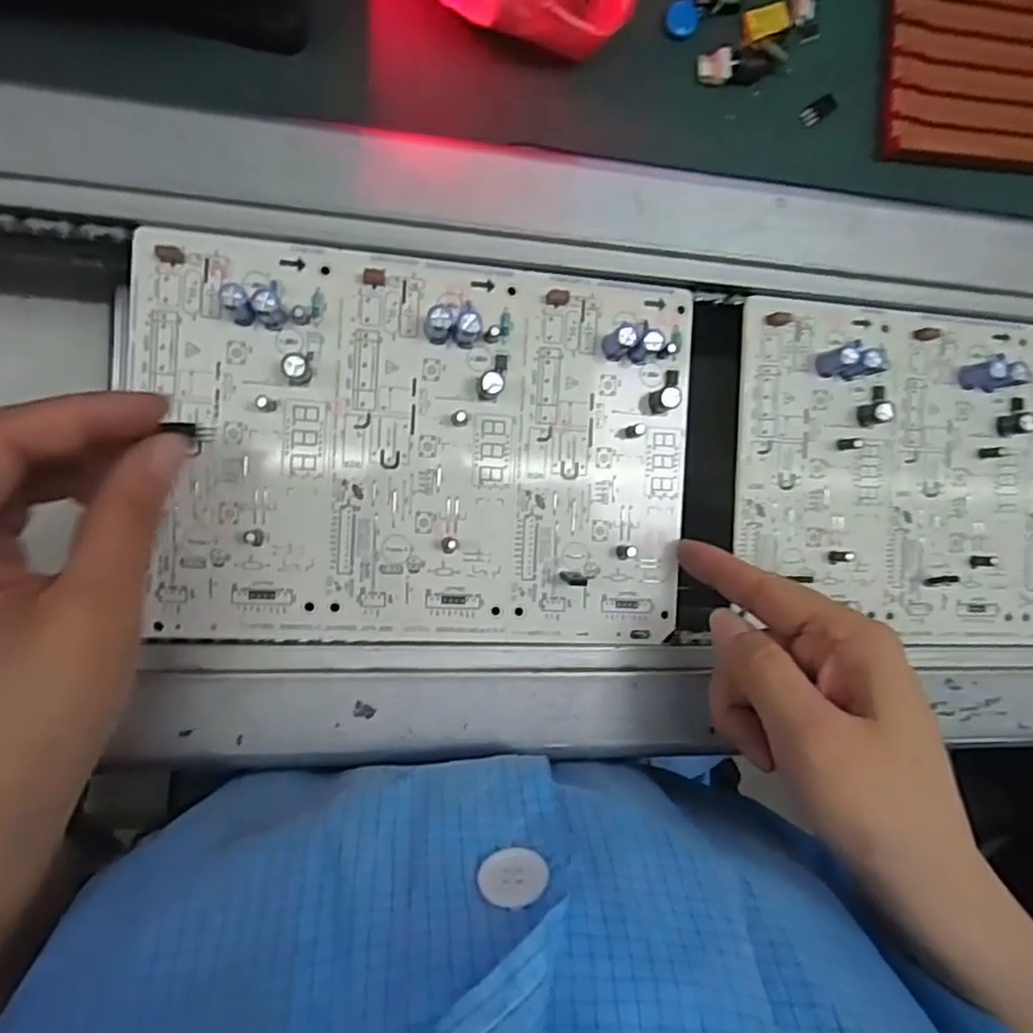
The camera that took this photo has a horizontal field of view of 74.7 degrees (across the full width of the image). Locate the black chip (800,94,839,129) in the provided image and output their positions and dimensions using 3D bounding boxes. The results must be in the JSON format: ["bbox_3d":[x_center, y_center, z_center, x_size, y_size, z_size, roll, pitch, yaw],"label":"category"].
[{"bbox_3d":[0.135,-0.180,0.300,0.018,0.004,0.009,-41,98,-4],"label":"black chip"}]

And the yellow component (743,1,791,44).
[{"bbox_3d":[0.107,-0.211,0.288,0.024,0.004,0.013,-20,95,-8],"label":"yellow component"}]

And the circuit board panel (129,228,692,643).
[{"bbox_3d":[-0.035,-0.027,0.281,0.220,0.013,0.155,2,93,-8],"label":"circuit board panel"}]

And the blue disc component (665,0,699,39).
[{"bbox_3d":[0.070,-0.210,0.286,0.014,0.006,0.012,27,87,-9],"label":"blue disc component"}]

